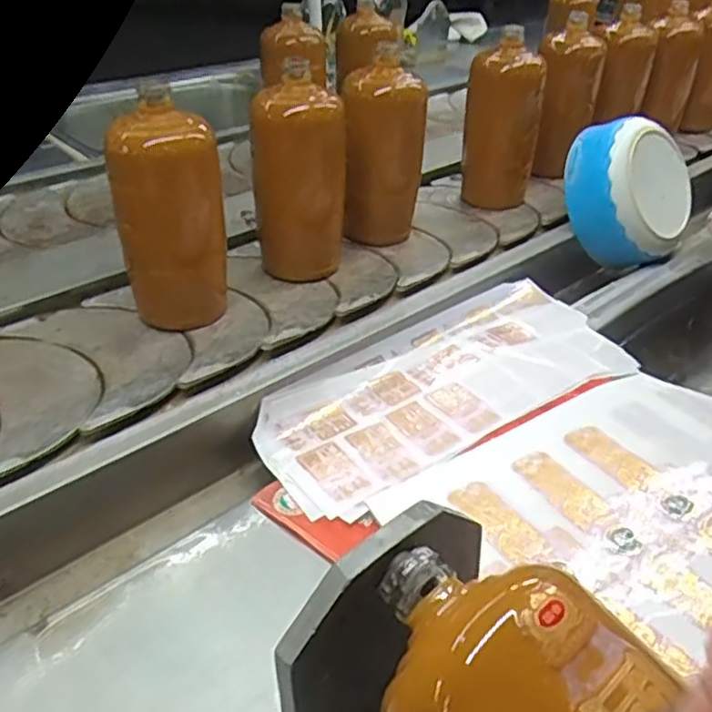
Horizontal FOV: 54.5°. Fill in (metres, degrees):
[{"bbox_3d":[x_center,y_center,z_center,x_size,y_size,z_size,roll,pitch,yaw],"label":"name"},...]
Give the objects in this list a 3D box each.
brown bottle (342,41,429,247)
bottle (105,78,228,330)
[{"bbox_3d":[0.028,-0.202,0.688,0.079,0.179,0.067,5,35,6],"label":"brown bottle"},{"bbox_3d":[-0.144,-0.109,0.555,0.059,0.177,0.073,17,38,22],"label":"bottle"}]

